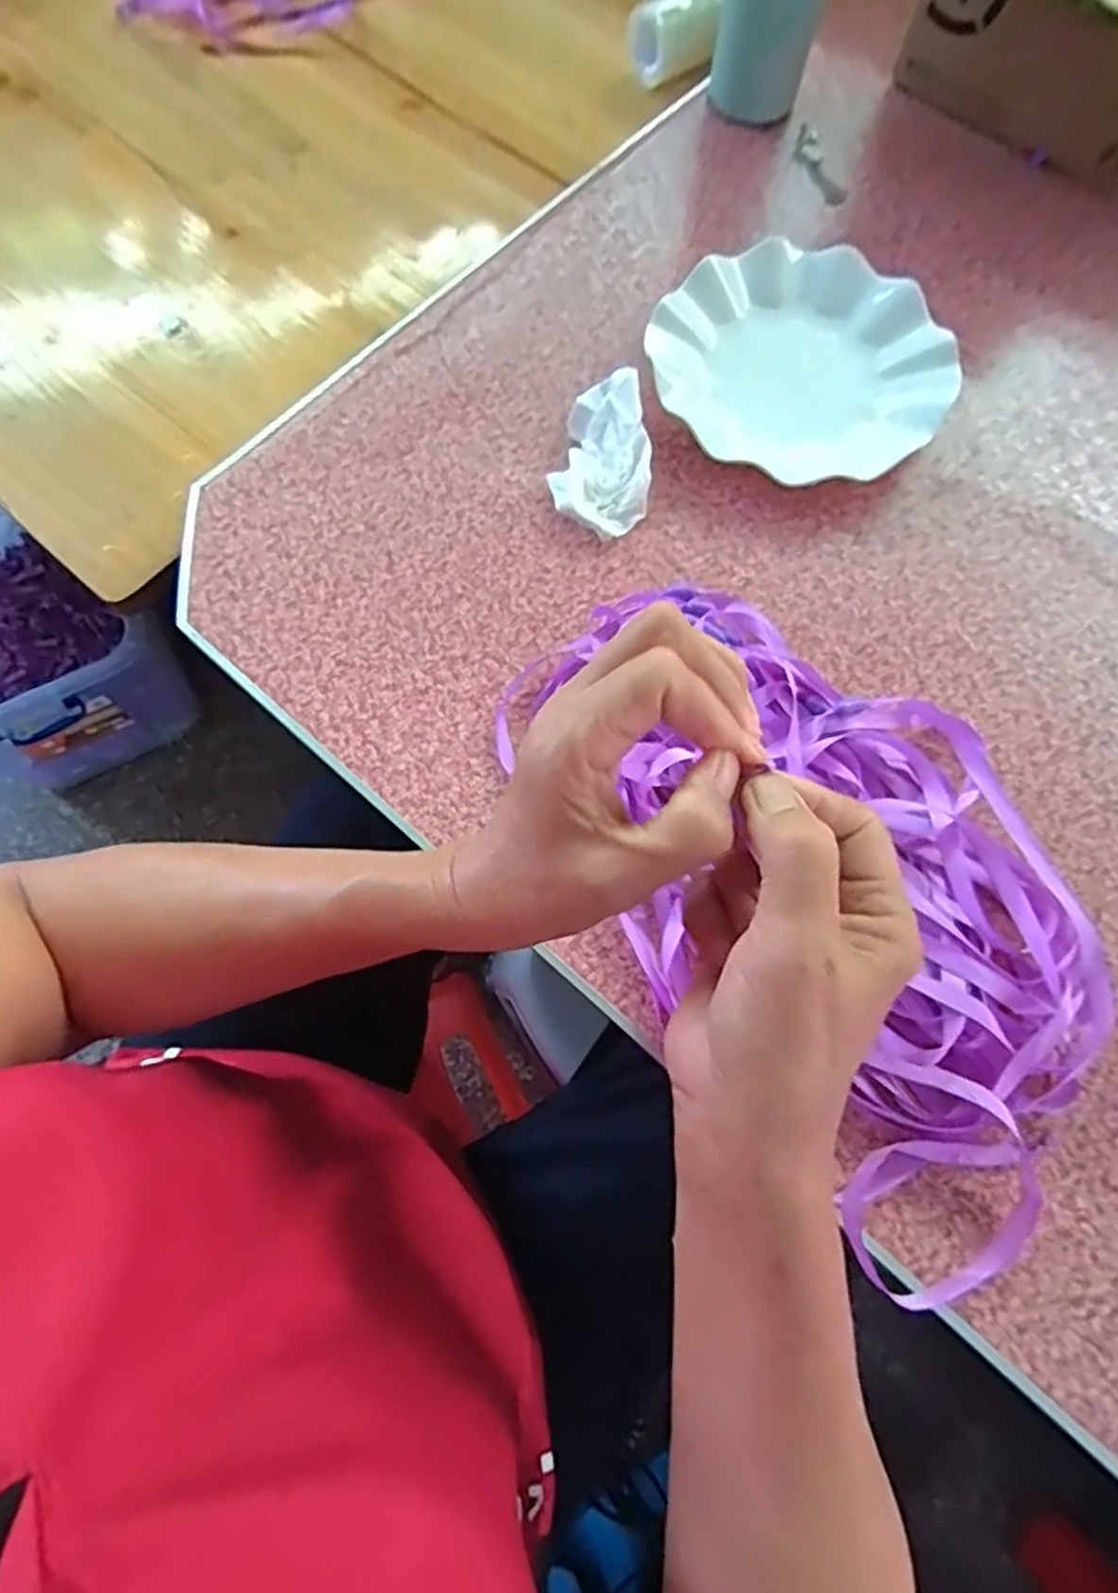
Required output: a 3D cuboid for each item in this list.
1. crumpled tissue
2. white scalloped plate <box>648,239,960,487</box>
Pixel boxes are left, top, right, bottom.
[{"bbox_3d":[0.025,-0.209,0.447,0.060,0.029,0.096,-7,73,-4],"label":"crumpled tissue"},{"bbox_3d":[0.157,-0.281,0.478,0.185,0.026,0.185,0,72,-1],"label":"white scalloped plate"}]

